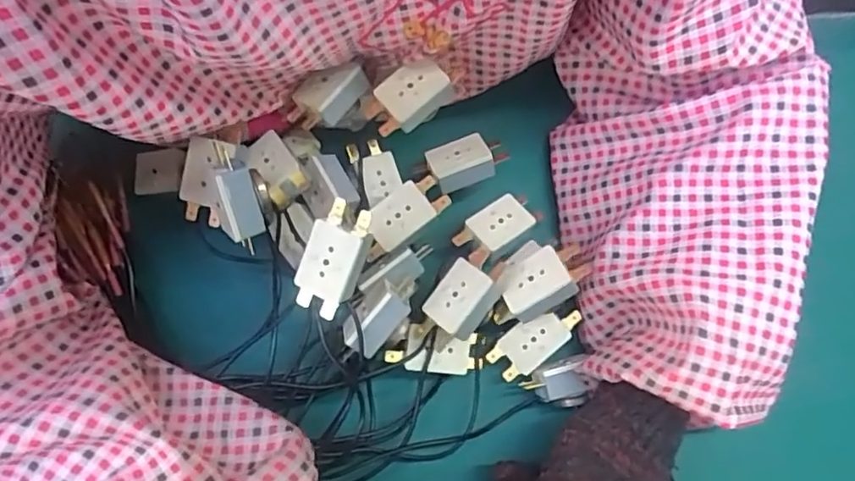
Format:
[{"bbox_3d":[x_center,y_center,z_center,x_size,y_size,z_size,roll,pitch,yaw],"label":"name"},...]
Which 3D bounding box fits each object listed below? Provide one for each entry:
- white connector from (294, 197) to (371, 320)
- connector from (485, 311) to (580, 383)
[{"bbox_3d":[-0.048,0.010,0.317,0.031,0.016,0.060,25,107,10],"label":"white connector"},{"bbox_3d":[0.064,0.061,0.370,0.057,0.010,0.025,-35,78,9],"label":"connector"}]

